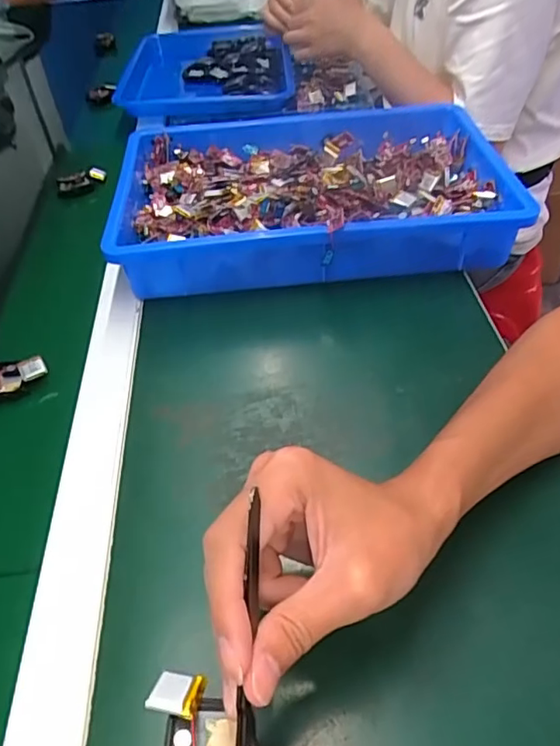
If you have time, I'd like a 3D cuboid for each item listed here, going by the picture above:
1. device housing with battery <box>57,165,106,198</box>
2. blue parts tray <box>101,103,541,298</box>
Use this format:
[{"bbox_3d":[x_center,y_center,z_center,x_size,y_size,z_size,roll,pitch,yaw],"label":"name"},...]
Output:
[{"bbox_3d":[-0.247,-0.239,0.702,0.063,0.022,0.018,-24,45,-19],"label":"device housing with battery"},{"bbox_3d":[0.027,-0.184,0.582,0.381,0.071,0.255,-5,46,1],"label":"blue parts tray"}]

